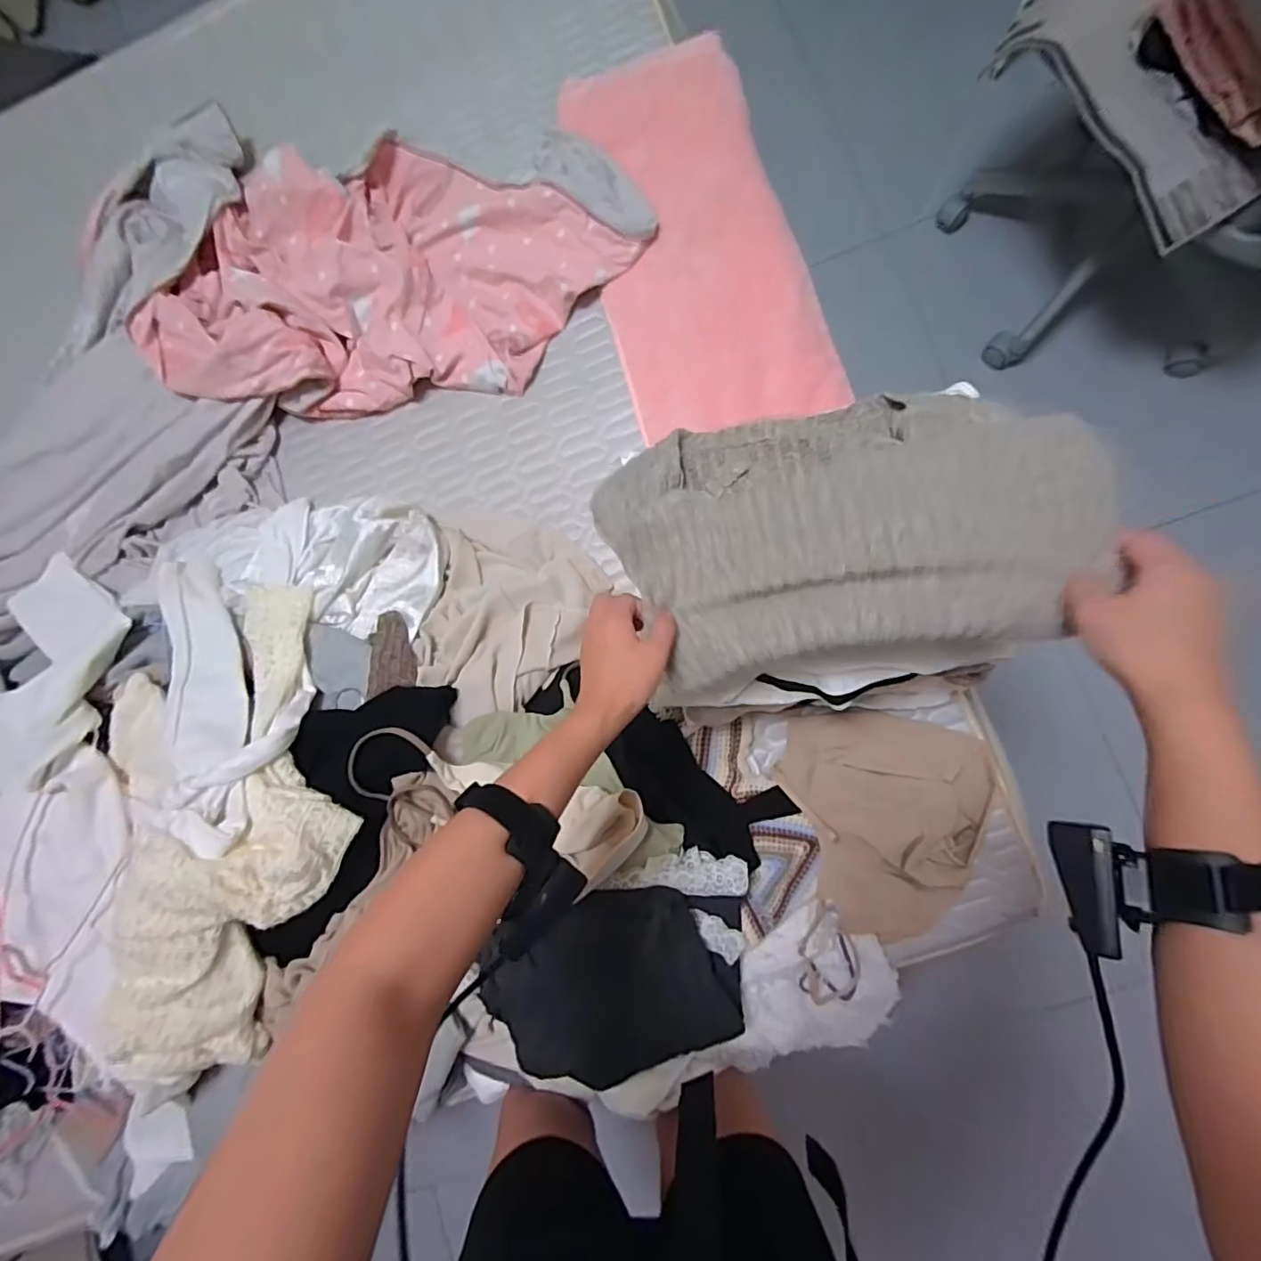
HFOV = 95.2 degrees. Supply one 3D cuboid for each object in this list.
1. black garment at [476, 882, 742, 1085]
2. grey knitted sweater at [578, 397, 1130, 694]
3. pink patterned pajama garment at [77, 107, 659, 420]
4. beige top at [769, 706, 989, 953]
[{"bbox_3d":[-0.012,0.390,0.643,0.296,0.075,0.194,-20,83,5],"label":"black garment"},{"bbox_3d":[0.152,-0.082,0.451,0.336,0.107,0.216,-10,84,6],"label":"grey knitted sweater"},{"bbox_3d":[-0.420,-0.531,0.837,0.868,0.093,0.418,6,85,8],"label":"pink patterned pajama garment"},{"bbox_3d":[0.304,0.236,0.710,0.253,0.060,0.266,14,86,8],"label":"beige top"}]

